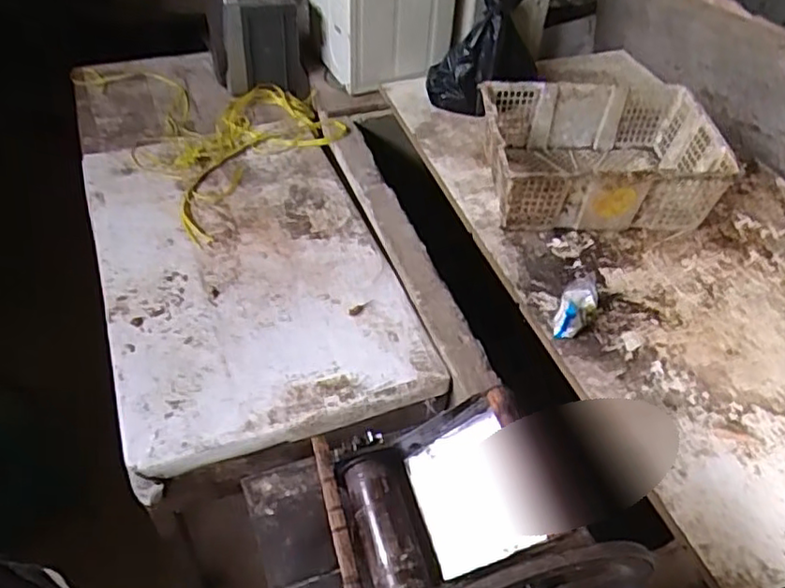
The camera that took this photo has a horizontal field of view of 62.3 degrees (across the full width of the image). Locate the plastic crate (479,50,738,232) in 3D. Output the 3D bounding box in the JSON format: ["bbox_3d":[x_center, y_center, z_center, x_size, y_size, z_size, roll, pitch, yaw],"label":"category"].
[{"bbox_3d":[0.441,-0.294,1.416,0.472,0.187,0.373,1,41,-1],"label":"plastic crate"}]

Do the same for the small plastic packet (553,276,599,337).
[{"bbox_3d":[0.327,0.026,1.156,0.057,0.031,0.121,25,69,25],"label":"small plastic packet"}]

